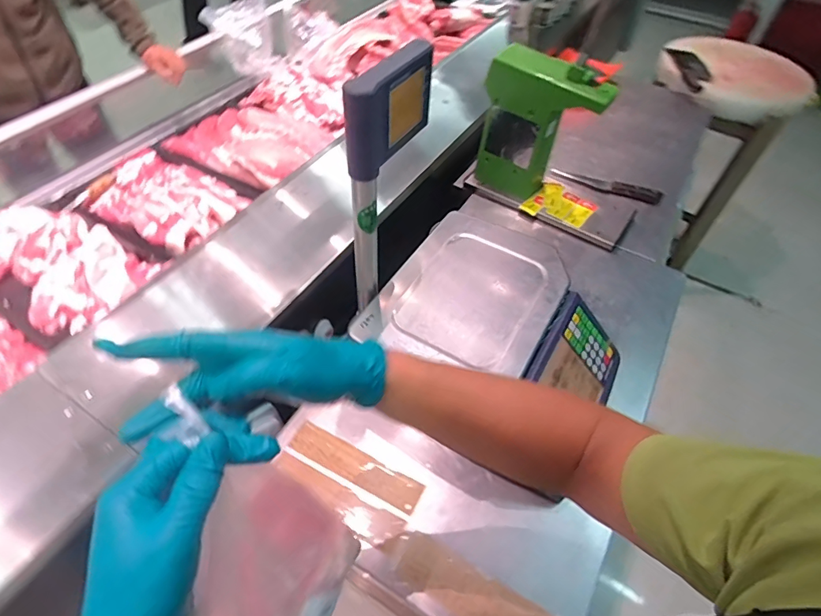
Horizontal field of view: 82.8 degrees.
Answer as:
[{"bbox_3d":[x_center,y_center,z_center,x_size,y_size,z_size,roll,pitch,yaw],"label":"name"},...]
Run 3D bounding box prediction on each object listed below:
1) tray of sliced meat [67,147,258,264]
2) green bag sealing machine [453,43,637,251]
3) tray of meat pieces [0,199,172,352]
[{"bbox_3d":[-0.668,-0.299,1.251,0.477,0.078,0.303,27,56,18],"label":"tray of sliced meat"},{"bbox_3d":[0.327,-0.343,0.985,0.382,0.322,0.205,24,55,16],"label":"green bag sealing machine"},{"bbox_3d":[-0.847,-0.107,1.116,0.457,0.096,0.304,28,56,18],"label":"tray of meat pieces"}]

